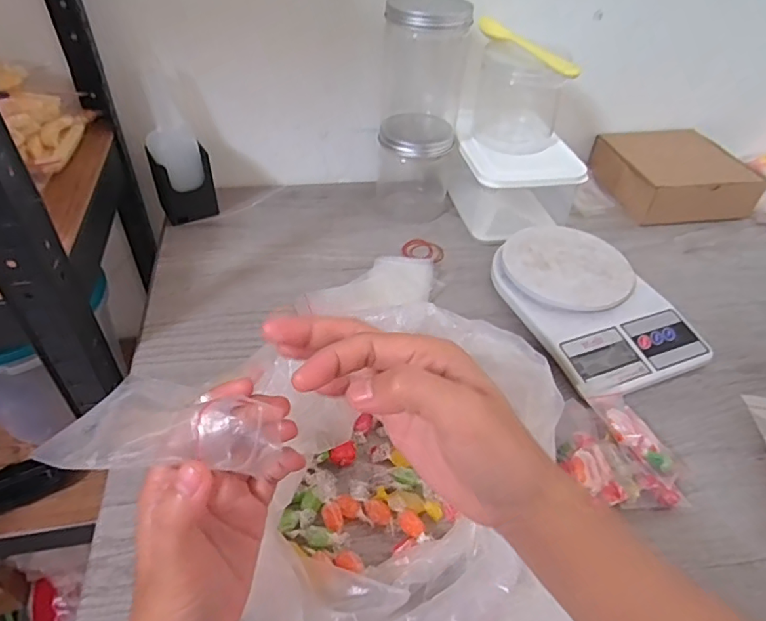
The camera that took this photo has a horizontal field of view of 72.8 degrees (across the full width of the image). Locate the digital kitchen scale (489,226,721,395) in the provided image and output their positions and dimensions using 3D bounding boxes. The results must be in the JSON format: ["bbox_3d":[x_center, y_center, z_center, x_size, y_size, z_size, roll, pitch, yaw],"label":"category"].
[{"bbox_3d":[0.207,-0.013,0.527,0.150,0.033,0.211,-13,46,-17],"label":"digital kitchen scale"}]

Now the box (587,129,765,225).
[{"bbox_3d":[0.374,-0.184,0.682,0.167,0.054,0.164,-6,44,-10],"label":"box"}]

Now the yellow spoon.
[{"bbox_3d":[0.150,-0.282,0.553,0.016,0.016,0.165,-15,46,-19],"label":"yellow spoon"}]

